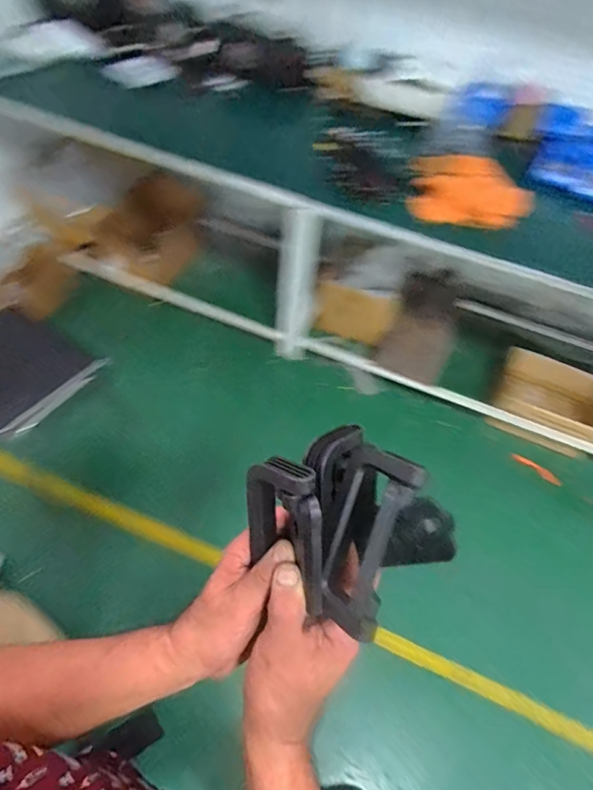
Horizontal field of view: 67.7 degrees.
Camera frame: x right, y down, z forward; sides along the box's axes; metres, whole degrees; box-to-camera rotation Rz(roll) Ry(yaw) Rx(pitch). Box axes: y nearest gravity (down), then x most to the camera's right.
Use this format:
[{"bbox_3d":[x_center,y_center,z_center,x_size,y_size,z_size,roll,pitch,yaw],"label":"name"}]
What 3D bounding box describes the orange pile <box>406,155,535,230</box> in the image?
[{"bbox_3d":[0.507,-0.597,1.289,0.345,0.151,0.154,15,57,5],"label":"orange pile"}]

